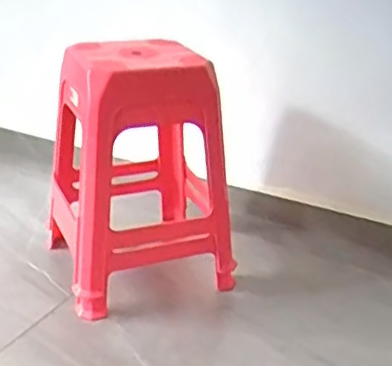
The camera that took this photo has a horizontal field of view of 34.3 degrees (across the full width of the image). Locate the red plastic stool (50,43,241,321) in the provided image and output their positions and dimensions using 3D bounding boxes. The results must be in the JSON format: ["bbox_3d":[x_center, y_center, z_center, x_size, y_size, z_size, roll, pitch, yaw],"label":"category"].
[{"bbox_3d":[-0.140,-0.047,1.444,0.368,0.505,0.390,-7,26,-15],"label":"red plastic stool"}]

